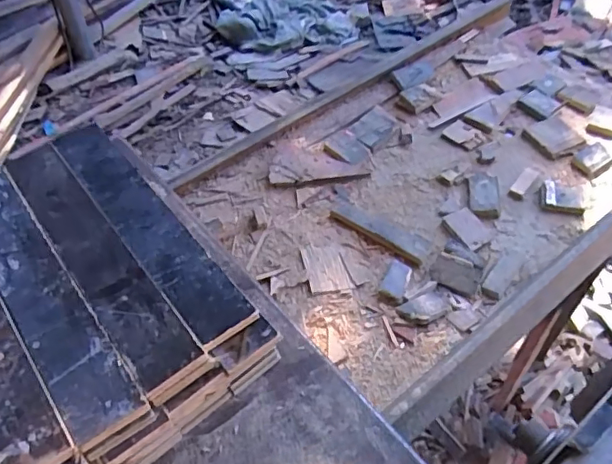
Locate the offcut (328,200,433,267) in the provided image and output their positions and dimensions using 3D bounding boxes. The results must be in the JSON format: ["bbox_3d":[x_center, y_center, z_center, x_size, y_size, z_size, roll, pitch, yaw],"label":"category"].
[{"bbox_3d":[0.108,-0.004,0.825,0.160,0.017,0.049,31,59,23],"label":"offcut"}]

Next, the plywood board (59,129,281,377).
[{"bbox_3d":[-0.178,-0.005,0.625,0.066,0.023,0.393,-32,54,-25],"label":"plywood board"}]

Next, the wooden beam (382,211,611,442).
[{"bbox_3d":[0.392,0.025,0.775,0.755,0.070,0.045,-31,54,-24],"label":"wooden beam"}]

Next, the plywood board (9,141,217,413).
[{"bbox_3d":[-0.227,0.021,0.593,0.061,0.016,0.366,-31,54,-24],"label":"plywood board"}]

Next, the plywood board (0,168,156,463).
[{"bbox_3d":[-0.269,0.058,0.562,0.068,0.017,0.365,-31,54,-24],"label":"plywood board"}]

